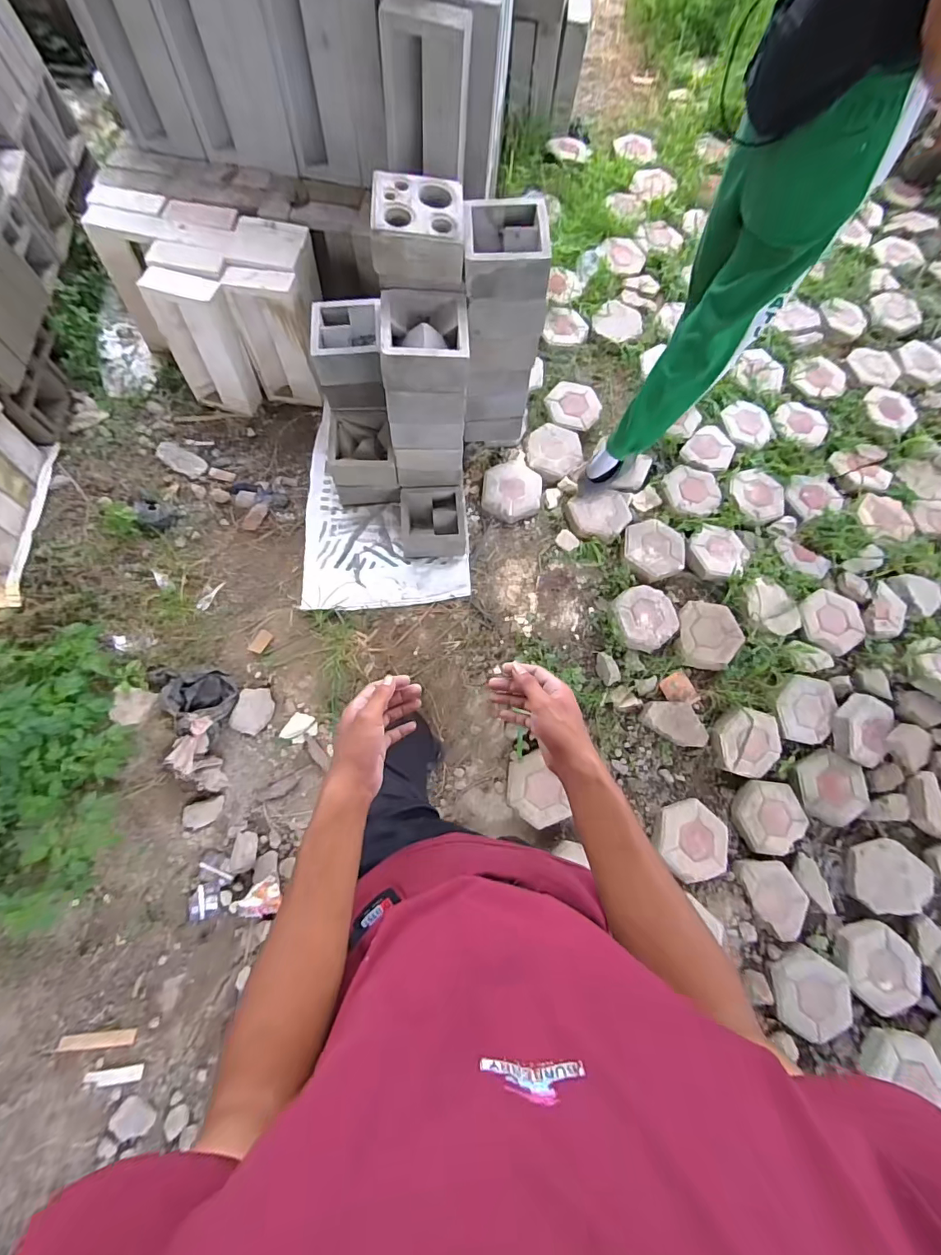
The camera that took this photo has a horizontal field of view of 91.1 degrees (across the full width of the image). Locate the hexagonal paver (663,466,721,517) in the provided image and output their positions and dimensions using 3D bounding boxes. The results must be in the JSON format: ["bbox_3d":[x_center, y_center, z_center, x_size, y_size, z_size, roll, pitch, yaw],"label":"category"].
[{"bbox_3d":[0.776,-0.483,1.604,0.186,0.037,0.199,-13,76,-4],"label":"hexagonal paver"}]

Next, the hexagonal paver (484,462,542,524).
[{"bbox_3d":[0.143,-0.468,1.569,0.198,0.048,0.220,8,76,1],"label":"hexagonal paver"}]

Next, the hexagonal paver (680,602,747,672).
[{"bbox_3d":[0.734,0.018,1.414,0.161,0.057,0.211,-2,76,-1],"label":"hexagonal paver"}]

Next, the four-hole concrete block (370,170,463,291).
[{"bbox_3d":[-0.118,-0.912,1.062,0.198,0.109,0.209,-1,73,-2],"label":"four-hole concrete block"}]

